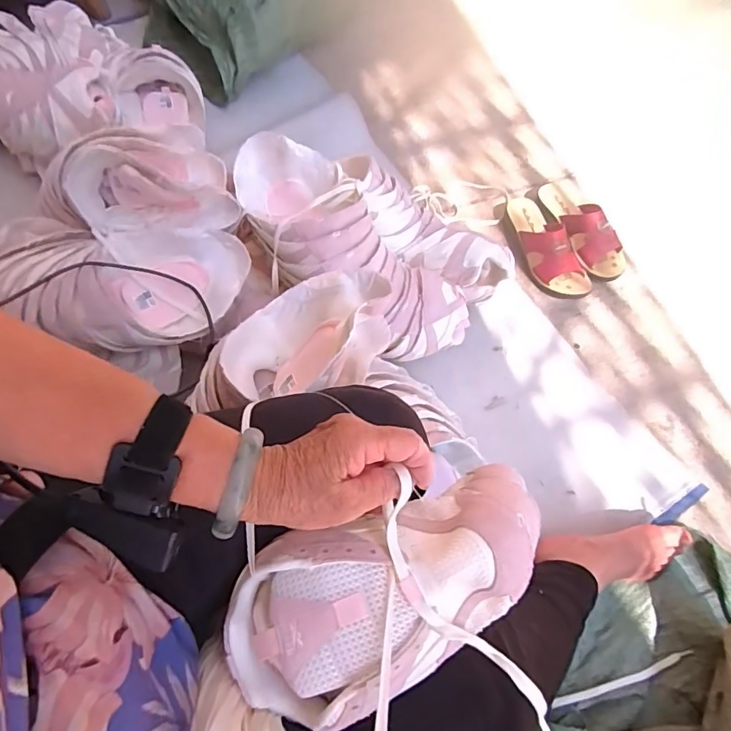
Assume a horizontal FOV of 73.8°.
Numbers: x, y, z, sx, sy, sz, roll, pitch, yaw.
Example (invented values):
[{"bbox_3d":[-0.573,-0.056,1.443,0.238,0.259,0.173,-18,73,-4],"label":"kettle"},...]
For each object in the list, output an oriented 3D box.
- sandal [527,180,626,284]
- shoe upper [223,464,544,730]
[{"bbox_3d":[0.397,-0.266,0.914,0.085,0.073,0.242,-29,68,-11],"label":"sandal"},{"bbox_3d":[0.022,0.155,0.340,0.238,0.066,0.107,-24,68,-10],"label":"shoe upper"}]

